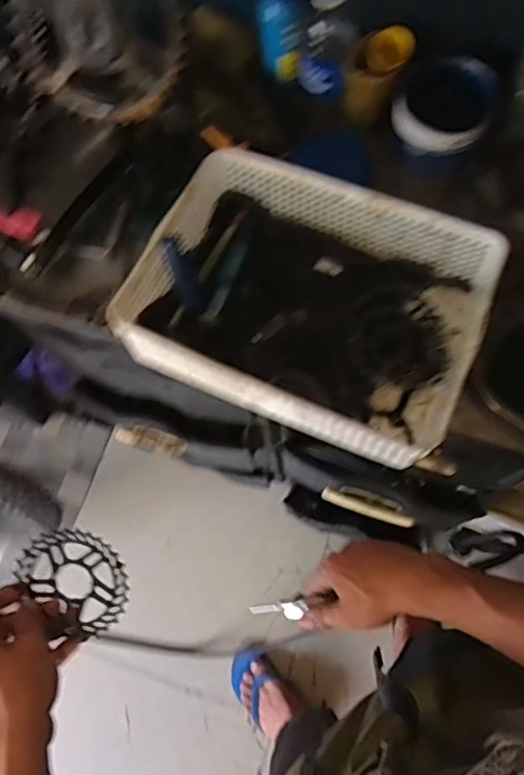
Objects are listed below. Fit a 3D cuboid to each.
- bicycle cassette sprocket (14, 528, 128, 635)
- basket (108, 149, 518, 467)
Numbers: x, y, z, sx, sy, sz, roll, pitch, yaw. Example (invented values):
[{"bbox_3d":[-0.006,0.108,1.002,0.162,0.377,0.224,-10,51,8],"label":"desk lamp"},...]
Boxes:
[{"bbox_3d":[-0.176,0.183,0.565,0.096,0.008,0.105,-17,65,-51],"label":"bicycle cassette sprocket"},{"bbox_3d":[0.047,-0.092,0.602,0.329,0.086,0.248,22,74,10],"label":"basket"}]

